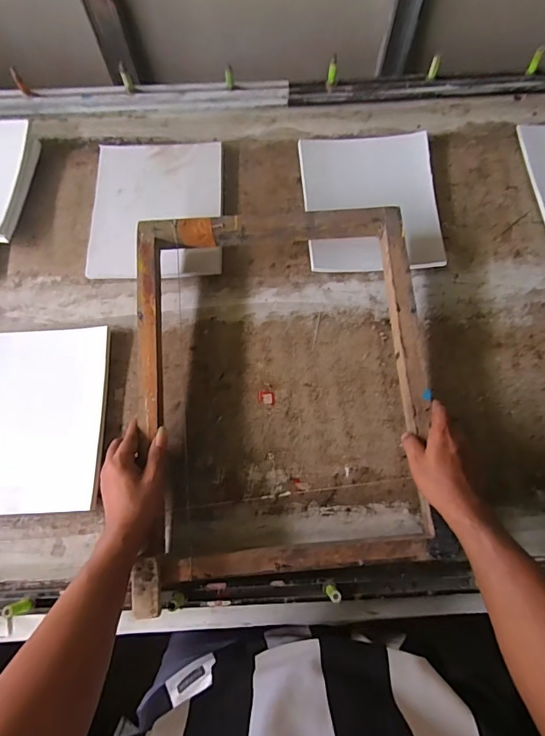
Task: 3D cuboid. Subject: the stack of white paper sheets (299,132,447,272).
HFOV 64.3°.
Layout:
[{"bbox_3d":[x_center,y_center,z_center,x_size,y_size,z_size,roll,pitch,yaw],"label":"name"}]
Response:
[{"bbox_3d":[0.167,-0.289,0.749,0.220,0.030,0.257,-2,72,0],"label":"stack of white paper sheets"}]

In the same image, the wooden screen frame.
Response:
[{"bbox_3d":[0.016,0.016,0.606,0.395,0.058,0.500,-5,76,-2],"label":"wooden screen frame"}]

